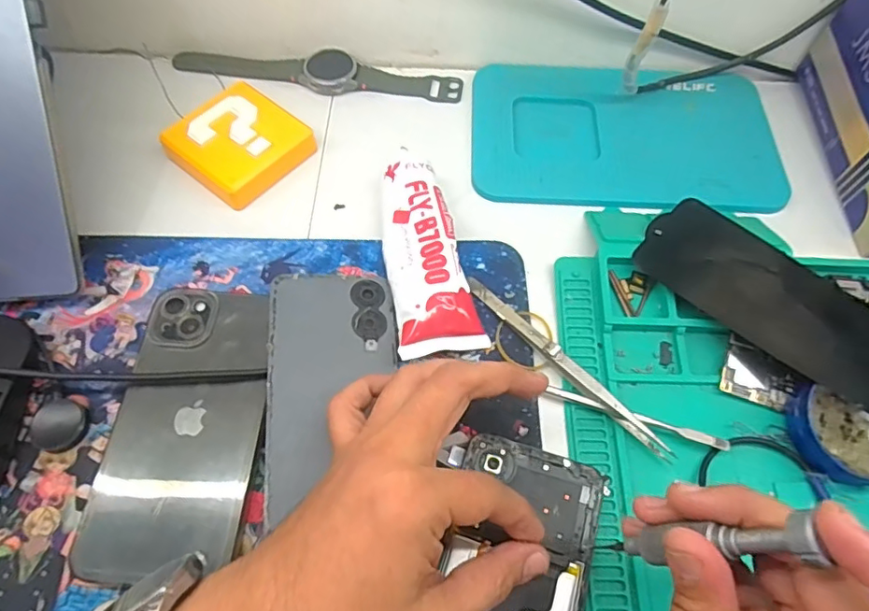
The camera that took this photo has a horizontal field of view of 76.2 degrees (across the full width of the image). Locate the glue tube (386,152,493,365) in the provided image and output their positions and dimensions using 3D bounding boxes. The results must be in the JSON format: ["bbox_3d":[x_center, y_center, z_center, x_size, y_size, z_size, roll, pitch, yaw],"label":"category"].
[{"bbox_3d":[-0.008,-0.031,0.351,0.049,0.036,0.132,-12,63,-8],"label":"glue tube"}]

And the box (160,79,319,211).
[{"bbox_3d":[-0.142,-0.117,0.398,0.078,0.024,0.081,36,67,17],"label":"box"}]

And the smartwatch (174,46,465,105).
[{"bbox_3d":[-0.097,-0.189,0.445,0.232,0.013,0.037,10,62,4],"label":"smartwatch"}]

